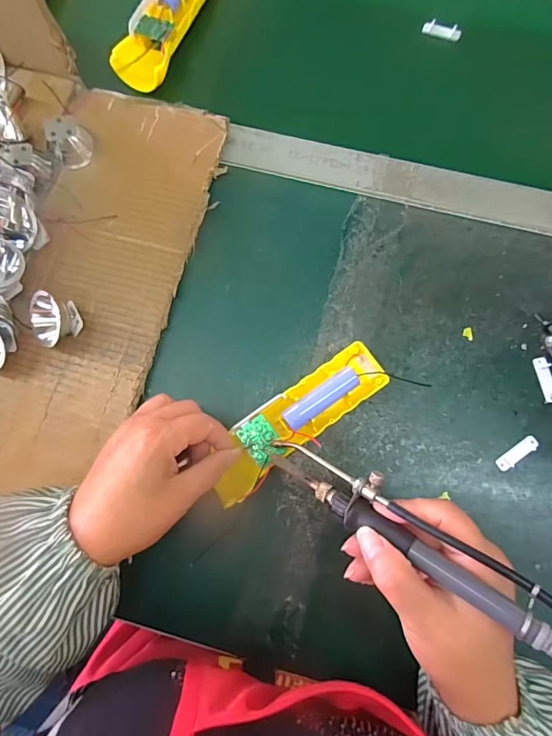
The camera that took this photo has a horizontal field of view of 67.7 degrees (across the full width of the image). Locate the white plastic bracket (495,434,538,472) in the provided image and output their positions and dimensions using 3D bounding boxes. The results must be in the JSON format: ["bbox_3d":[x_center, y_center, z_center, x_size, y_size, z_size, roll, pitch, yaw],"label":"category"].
[{"bbox_3d":[0.194,0.068,0.329,0.037,0.004,0.011,-34,80,-6],"label":"white plastic bracket"}]

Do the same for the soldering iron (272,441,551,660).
[{"bbox_3d":[0.079,0.094,0.227,0.213,0.018,0.031,27,79,33],"label":"soldering iron"}]

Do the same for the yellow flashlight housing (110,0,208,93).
[{"bbox_3d":[-0.108,-0.347,0.402,0.051,0.023,0.159,20,79,4],"label":"yellow flashlight housing"}]

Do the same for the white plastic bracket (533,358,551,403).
[{"bbox_3d":[0.223,0.009,0.338,0.011,0.005,0.037,-10,79,-2],"label":"white plastic bracket"}]

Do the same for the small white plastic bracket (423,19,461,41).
[{"bbox_3d":[0.166,-0.338,0.411,0.037,0.009,0.011,20,79,5],"label":"small white plastic bracket"}]

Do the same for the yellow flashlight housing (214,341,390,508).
[{"bbox_3d":[0.016,0.039,0.320,0.162,0.028,0.047,-38,81,-10],"label":"yellow flashlight housing"}]

